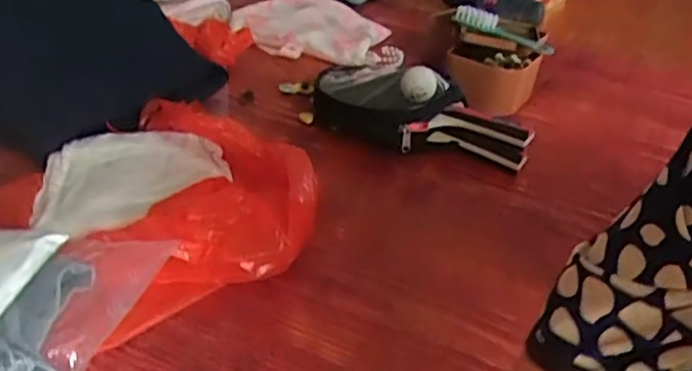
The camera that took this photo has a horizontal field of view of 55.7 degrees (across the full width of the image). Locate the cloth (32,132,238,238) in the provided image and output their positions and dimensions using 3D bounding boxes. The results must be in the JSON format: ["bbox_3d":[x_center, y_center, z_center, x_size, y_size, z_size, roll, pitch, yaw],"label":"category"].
[{"bbox_3d":[-0.206,-0.008,0.609,0.118,0.027,0.179,27,41,27],"label":"cloth"}]

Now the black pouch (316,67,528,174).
[{"bbox_3d":[0.077,-0.086,0.738,0.257,0.066,0.132,25,40,24],"label":"black pouch"}]

